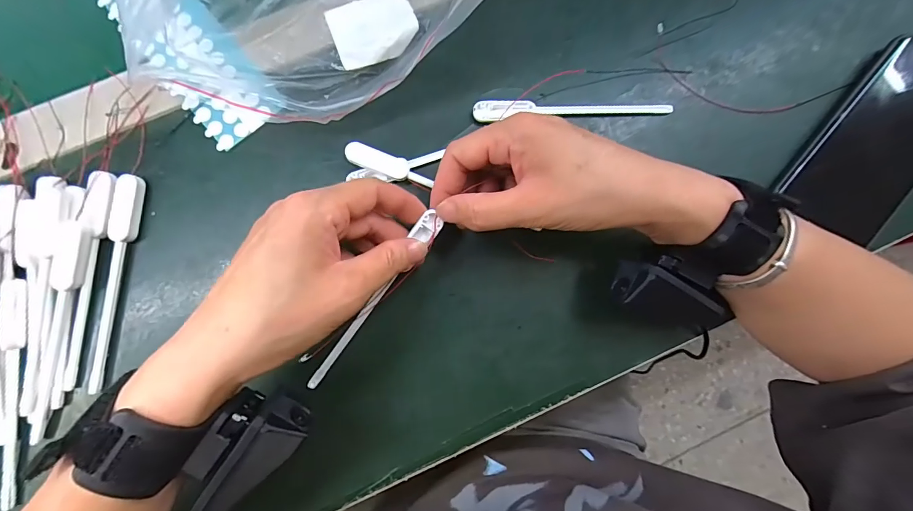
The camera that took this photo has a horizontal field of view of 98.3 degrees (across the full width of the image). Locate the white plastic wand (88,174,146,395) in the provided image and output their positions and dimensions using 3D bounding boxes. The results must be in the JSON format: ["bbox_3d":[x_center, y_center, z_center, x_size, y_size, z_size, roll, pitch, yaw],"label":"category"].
[{"bbox_3d":[-0.233,0.019,0.266,0.016,0.008,0.146,11,86,-3],"label":"white plastic wand"}]

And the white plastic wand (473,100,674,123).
[{"bbox_3d":[0.085,-0.108,0.288,0.145,0.004,0.014,-4,87,-3],"label":"white plastic wand"}]

